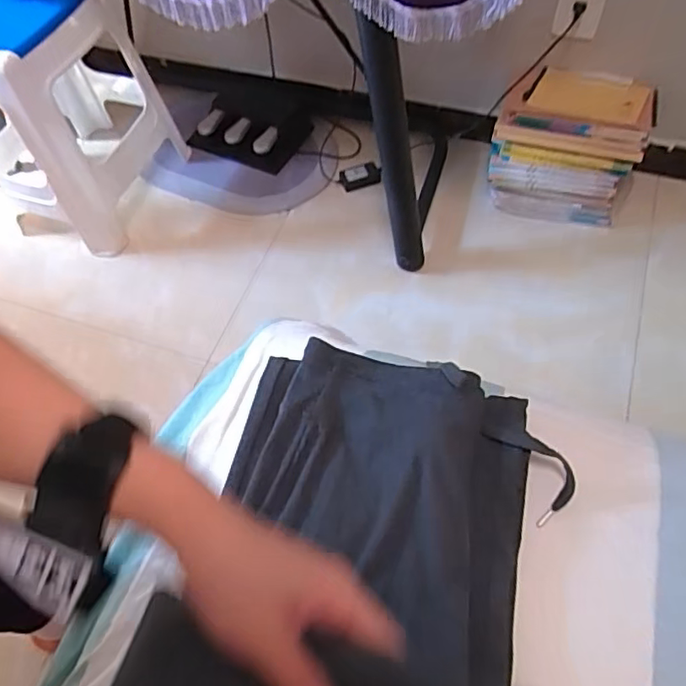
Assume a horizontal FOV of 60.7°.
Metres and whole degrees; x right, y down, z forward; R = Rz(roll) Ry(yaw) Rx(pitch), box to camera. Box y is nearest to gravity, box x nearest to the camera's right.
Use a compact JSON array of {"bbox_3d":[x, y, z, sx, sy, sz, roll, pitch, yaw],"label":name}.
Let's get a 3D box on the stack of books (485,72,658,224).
[{"bbox_3d":[0.484,-0.430,1.281,0.302,0.239,0.205,22,63,15],"label":"stack of books"}]

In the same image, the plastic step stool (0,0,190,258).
[{"bbox_3d":[-0.666,-0.543,1.371,0.399,0.503,0.421,18,62,13],"label":"plastic step stool"}]

